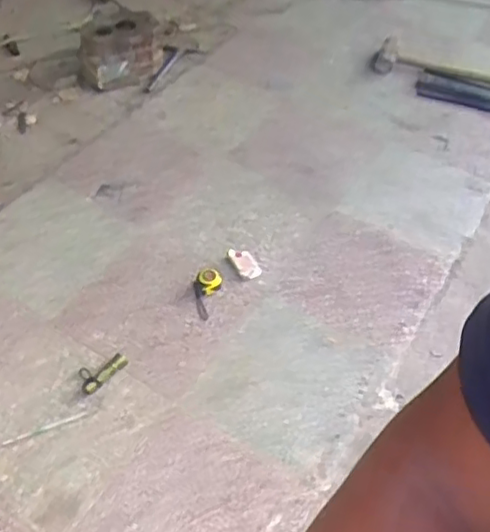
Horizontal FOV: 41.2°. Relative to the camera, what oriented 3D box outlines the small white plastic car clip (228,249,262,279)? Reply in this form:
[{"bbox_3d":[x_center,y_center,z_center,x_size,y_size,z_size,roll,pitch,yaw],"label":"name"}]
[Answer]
[{"bbox_3d":[0.001,-0.006,1.788,0.054,0.025,0.108,-25,54,-22],"label":"small white plastic car clip"}]

